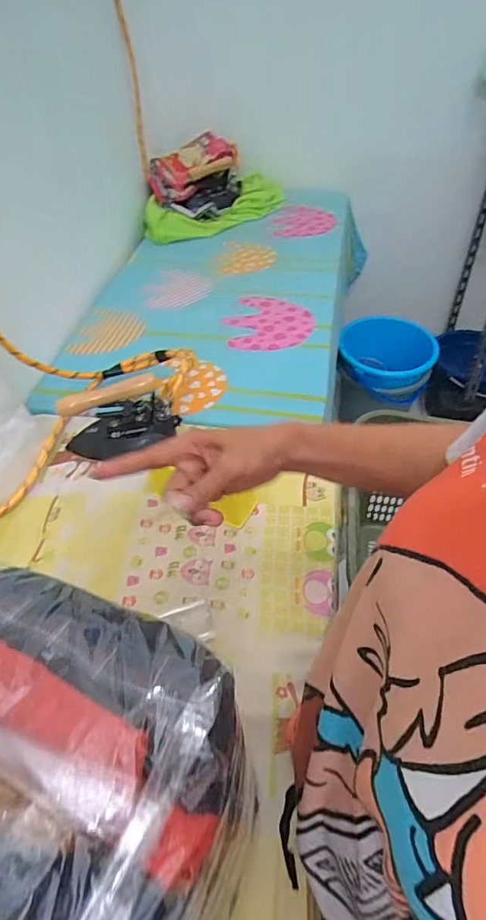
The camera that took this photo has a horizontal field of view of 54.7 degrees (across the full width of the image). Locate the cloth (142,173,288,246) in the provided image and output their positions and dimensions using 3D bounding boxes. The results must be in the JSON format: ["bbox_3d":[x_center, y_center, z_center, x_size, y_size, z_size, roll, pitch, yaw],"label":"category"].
[{"bbox_3d":[-0.078,-0.782,1.469,0.476,0.102,0.142,-24,50,-17],"label":"cloth"}]

